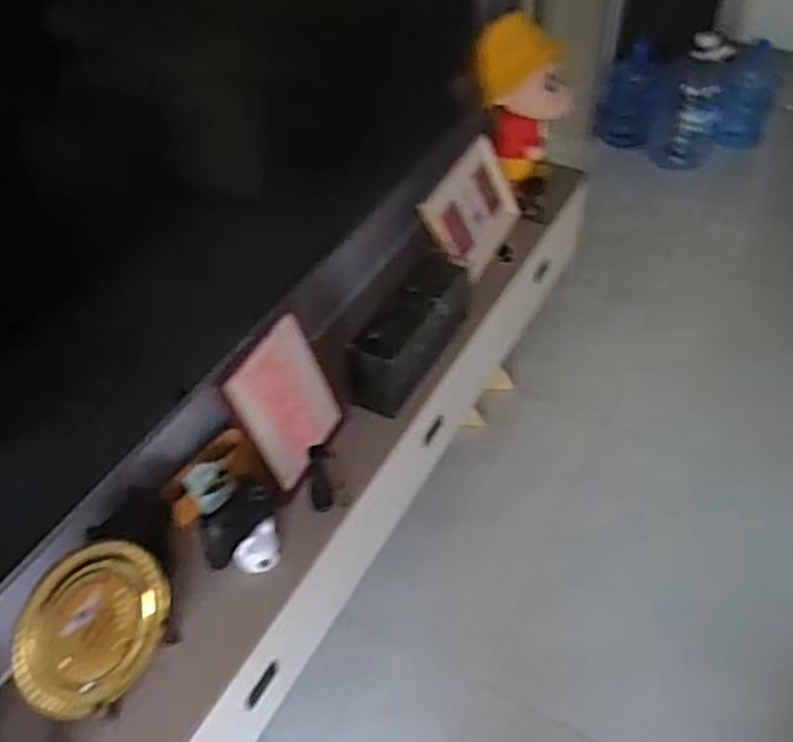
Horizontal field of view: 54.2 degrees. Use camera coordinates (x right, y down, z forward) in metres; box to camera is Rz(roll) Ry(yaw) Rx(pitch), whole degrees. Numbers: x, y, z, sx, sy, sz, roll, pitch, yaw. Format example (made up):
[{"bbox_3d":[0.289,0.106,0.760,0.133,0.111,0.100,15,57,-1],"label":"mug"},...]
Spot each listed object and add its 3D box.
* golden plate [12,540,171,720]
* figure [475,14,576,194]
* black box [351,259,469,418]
[{"bbox_3d":[-0.401,0.342,1.040,0.015,0.213,0.219,-2,0,36],"label":"golden plate"},{"bbox_3d":[0.287,-0.578,1.773,0.200,0.410,0.167,7,45,8],"label":"figure"},{"bbox_3d":[0.028,-0.076,1.520,0.113,0.108,0.353,18,48,18],"label":"black box"}]

